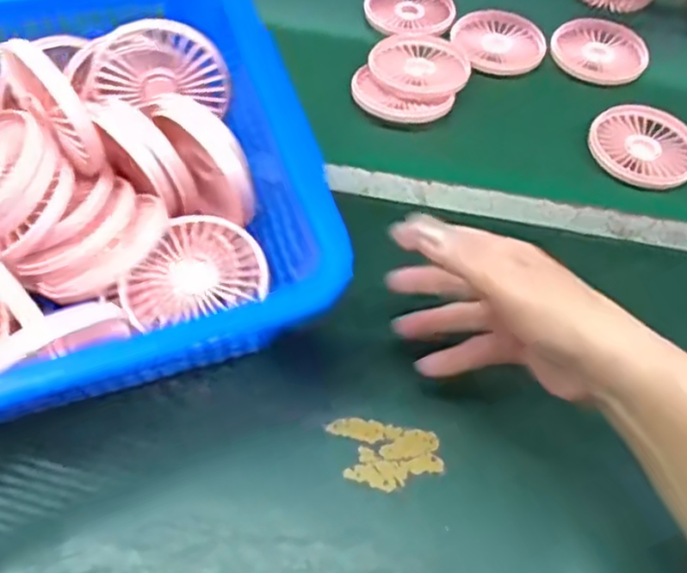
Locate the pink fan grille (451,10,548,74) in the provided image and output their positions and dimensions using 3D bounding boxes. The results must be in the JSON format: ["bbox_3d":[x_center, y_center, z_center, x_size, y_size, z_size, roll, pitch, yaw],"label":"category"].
[{"bbox_3d":[0.148,-0.231,0.634,0.088,0.011,0.088,1,55,-2],"label":"pink fan grille"}]

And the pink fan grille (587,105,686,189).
[{"bbox_3d":[0.253,-0.119,0.560,0.089,0.013,0.085,-38,64,-25],"label":"pink fan grille"}]

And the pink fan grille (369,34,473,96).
[{"bbox_3d":[0.070,-0.197,0.601,0.082,0.014,0.083,1,55,-2],"label":"pink fan grille"}]

